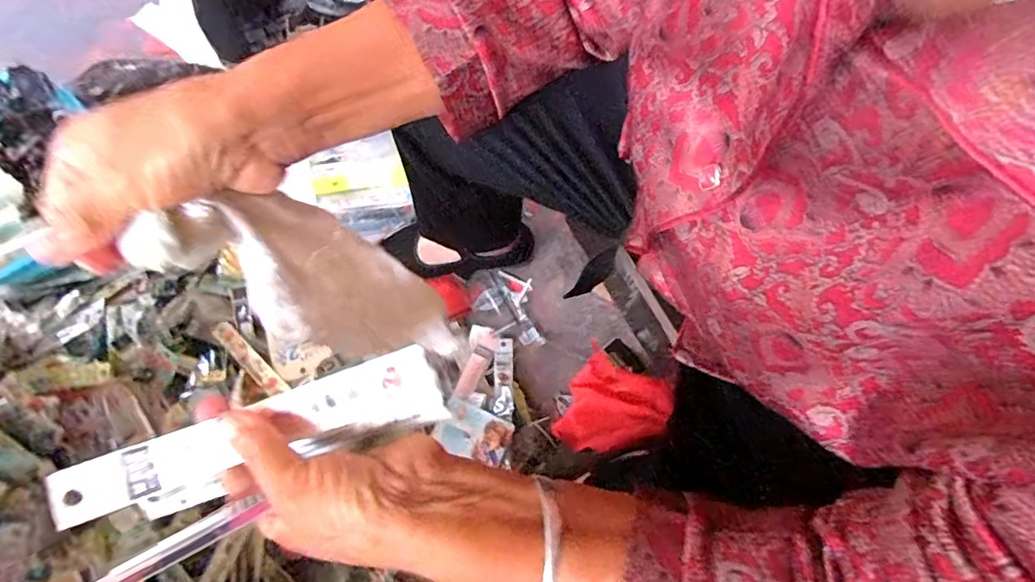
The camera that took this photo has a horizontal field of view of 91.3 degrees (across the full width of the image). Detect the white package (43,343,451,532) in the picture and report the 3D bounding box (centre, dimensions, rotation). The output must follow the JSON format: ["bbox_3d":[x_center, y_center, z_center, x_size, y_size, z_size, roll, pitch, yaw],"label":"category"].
[{"bbox_3d":[-0.125,0.072,0.242,0.178,0.007,0.038,-18,93,-7],"label":"white package"}]

